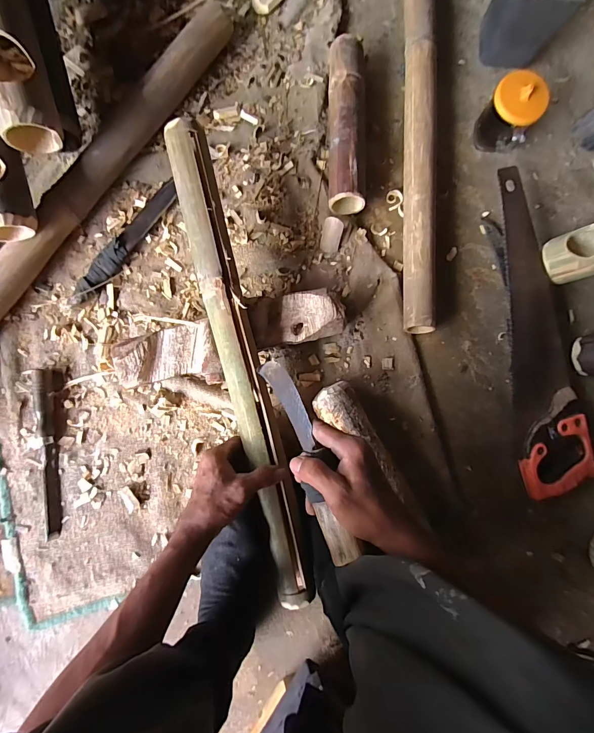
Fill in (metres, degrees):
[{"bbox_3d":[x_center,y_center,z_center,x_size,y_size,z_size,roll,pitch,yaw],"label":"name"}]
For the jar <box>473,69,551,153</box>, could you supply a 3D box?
[{"bbox_3d":[0.331,-0.392,0.555,0.076,0.099,0.076,0,86,-4],"label":"jar"}]

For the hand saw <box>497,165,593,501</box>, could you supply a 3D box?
[{"bbox_3d":[0.365,-0.056,0.544,0.107,0.022,0.495,-11,89,-5],"label":"hand saw"}]

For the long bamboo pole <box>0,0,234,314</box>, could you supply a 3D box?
[{"bbox_3d":[-0.305,-0.287,0.525,0.061,0.055,0.639,34,85,-1],"label":"long bamboo pole"}]

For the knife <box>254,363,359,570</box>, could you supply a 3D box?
[{"bbox_3d":[0.012,0.092,0.386,0.040,0.035,0.233,-19,69,-5],"label":"knife"}]

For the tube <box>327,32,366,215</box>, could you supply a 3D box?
[{"bbox_3d":[0.078,-0.386,0.560,0.057,0.052,0.269,0,86,-4],"label":"tube"}]

